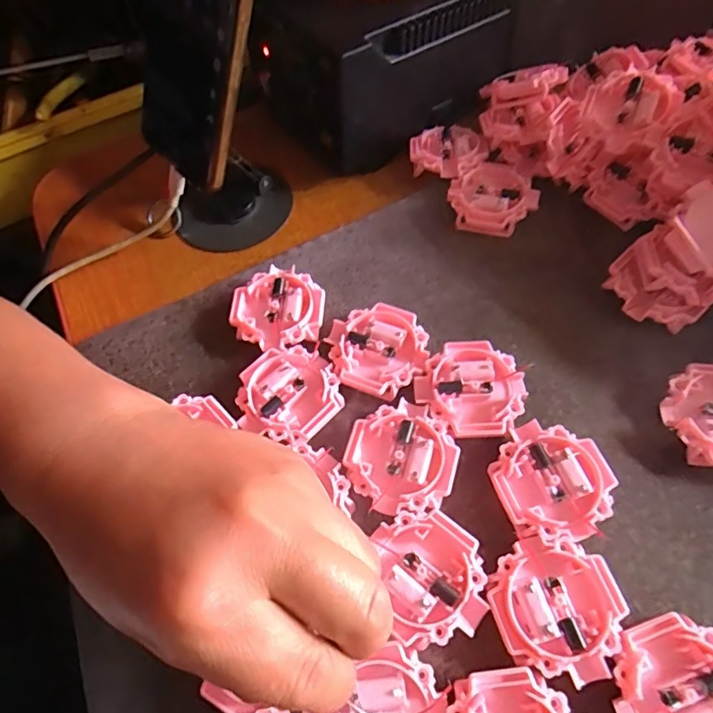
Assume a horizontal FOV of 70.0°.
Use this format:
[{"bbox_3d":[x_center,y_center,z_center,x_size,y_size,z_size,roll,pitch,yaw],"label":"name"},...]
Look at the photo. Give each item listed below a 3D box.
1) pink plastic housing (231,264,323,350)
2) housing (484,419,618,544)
[{"bbox_3d":[-0.045,-0.026,0.297,0.051,0.015,0.053,-2,61,3],"label":"pink plastic housing"},{"bbox_3d":[0.091,0.059,0.241,0.052,0.014,0.053,-21,62,-7],"label":"housing"}]

